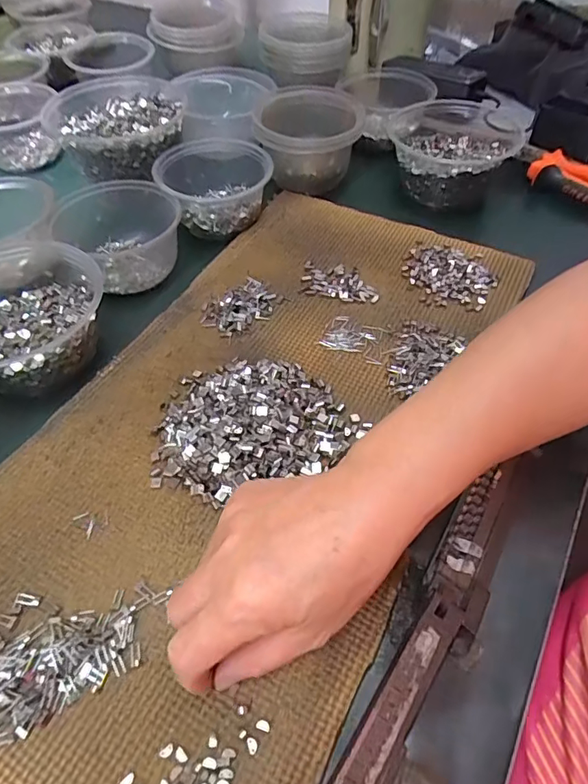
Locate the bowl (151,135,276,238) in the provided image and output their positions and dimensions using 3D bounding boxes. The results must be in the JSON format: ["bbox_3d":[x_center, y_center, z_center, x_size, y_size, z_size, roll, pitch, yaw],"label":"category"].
[{"bbox_3d":[-0.082,-0.211,0.500,0.109,0.053,0.103,0,53,0],"label":"bowl"}]

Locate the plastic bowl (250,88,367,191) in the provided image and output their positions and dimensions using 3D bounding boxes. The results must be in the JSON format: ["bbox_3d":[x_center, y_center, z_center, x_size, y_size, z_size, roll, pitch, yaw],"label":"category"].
[{"bbox_3d":[0.016,-0.277,0.542,0.109,0.067,0.117,11,54,9],"label":"plastic bowl"}]

